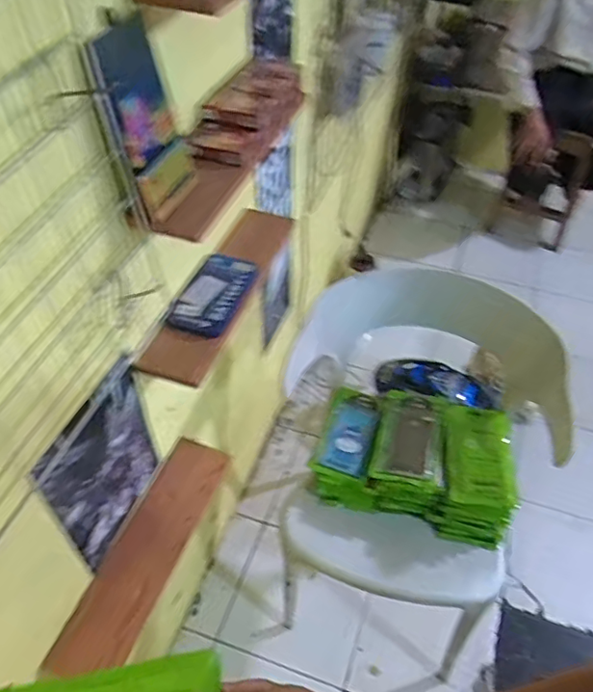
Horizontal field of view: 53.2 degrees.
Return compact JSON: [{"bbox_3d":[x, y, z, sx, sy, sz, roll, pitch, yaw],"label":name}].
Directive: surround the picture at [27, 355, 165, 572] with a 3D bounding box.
[{"bbox_3d":[-0.258,0.156,0.822,0.026,0.295,0.212,13,48,11],"label":"picture"}]

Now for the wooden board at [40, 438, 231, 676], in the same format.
[{"bbox_3d":[-0.225,0.319,0.921,0.027,0.111,0.380,-17,35,45],"label":"wooden board"}]

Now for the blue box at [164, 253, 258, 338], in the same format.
[{"bbox_3d":[-0.126,-0.080,0.905,0.082,0.017,0.172,25,54,2],"label":"blue box"}]

